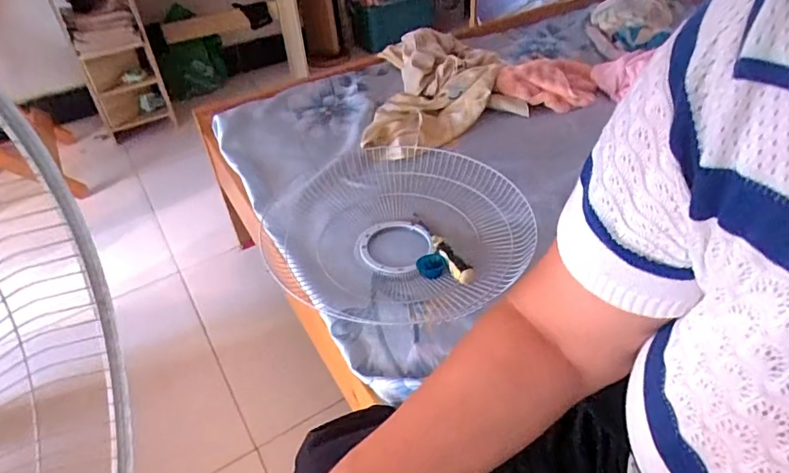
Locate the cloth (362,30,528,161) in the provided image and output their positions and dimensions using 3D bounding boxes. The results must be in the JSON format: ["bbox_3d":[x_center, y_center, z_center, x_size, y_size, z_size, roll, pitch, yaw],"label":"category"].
[{"bbox_3d":[0.121,-0.343,1.179,0.332,0.095,0.508,1,43,6],"label":"cloth"}]

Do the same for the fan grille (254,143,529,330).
[{"bbox_3d":[-0.005,-0.017,0.867,0.429,0.056,0.392,-2,43,2],"label":"fan grille"}]

